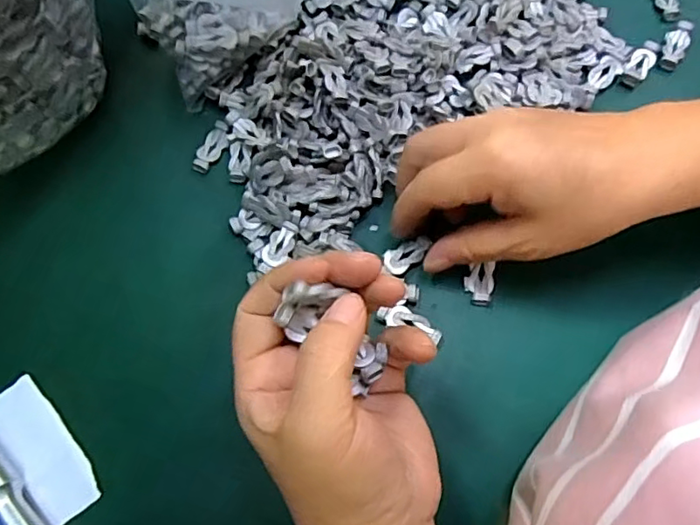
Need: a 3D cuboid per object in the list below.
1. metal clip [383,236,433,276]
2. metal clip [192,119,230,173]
[{"bbox_3d":[0.032,-0.005,0.312,0.028,0.004,0.015,-34,73,-10],"label":"metal clip"},{"bbox_3d":[-0.083,-0.069,0.339,0.014,0.006,0.033,29,74,11],"label":"metal clip"}]

